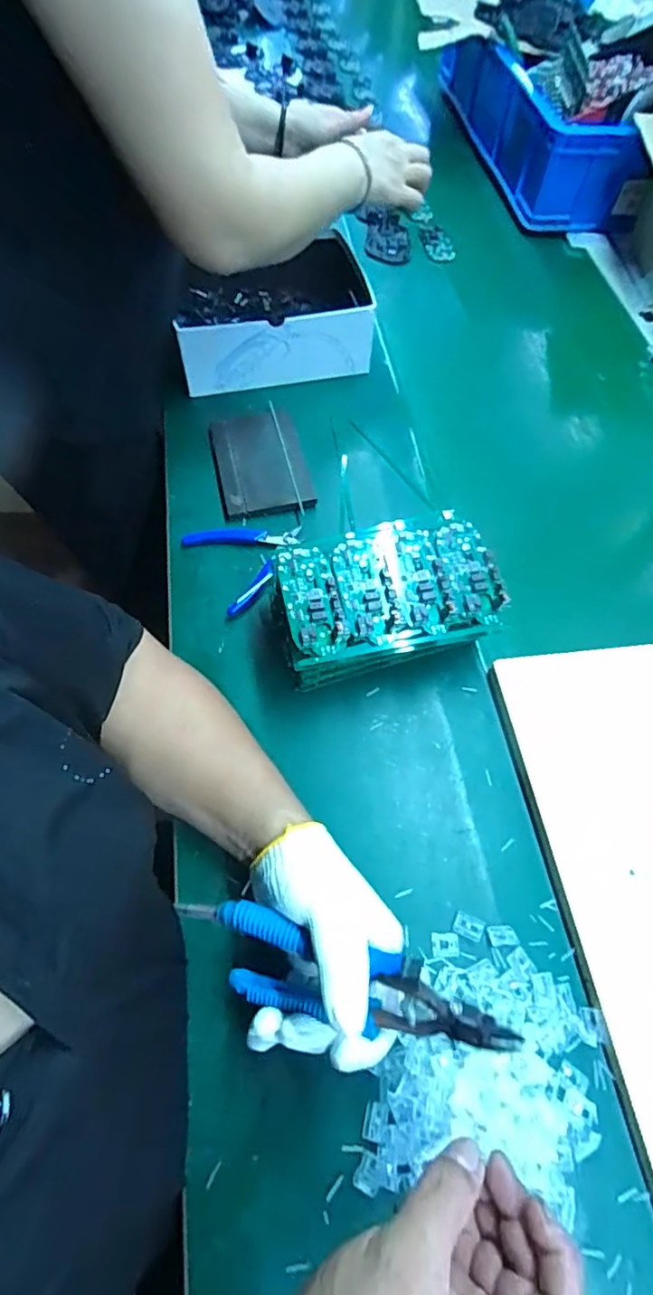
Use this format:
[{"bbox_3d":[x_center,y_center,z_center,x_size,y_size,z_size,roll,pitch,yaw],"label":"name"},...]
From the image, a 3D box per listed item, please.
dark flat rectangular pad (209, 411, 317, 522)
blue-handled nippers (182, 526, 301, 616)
[{"bbox_3d":[-0.075,-0.212,0.649,0.101,0.017,0.145,-10,63,-9],"label":"dark flat rectangular pad"},{"bbox_3d":[-0.076,-0.098,0.584,0.109,0.016,0.104,-29,67,-17],"label":"blue-handled nippers"}]

